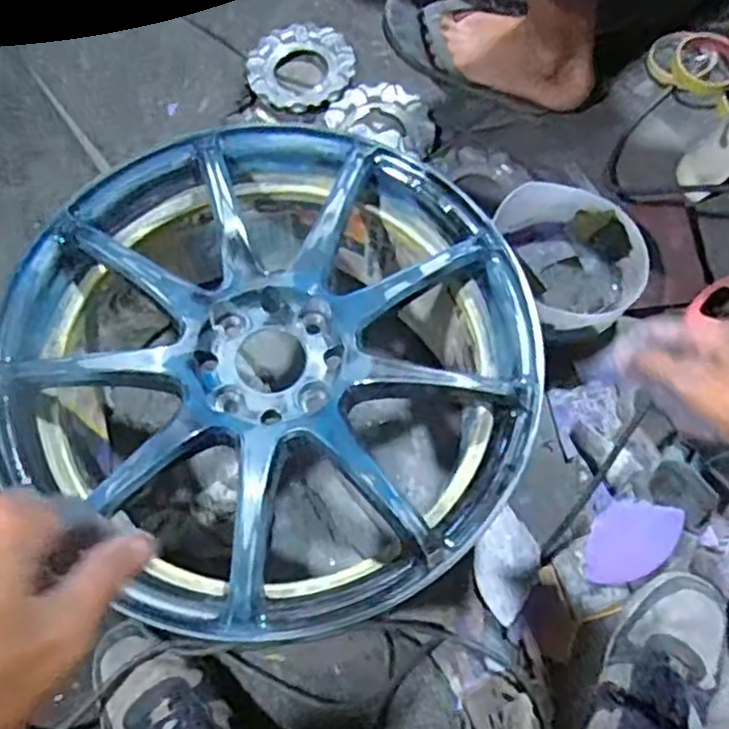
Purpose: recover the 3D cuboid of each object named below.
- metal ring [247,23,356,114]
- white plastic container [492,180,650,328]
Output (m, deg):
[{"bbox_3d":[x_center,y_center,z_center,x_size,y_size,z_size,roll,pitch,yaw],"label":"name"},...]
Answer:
[{"bbox_3d":[-0.082,-0.377,0.882,0.132,0.011,0.129,1,71,-2],"label":"metal ring"},{"bbox_3d":[0.210,-0.113,0.752,0.134,0.086,0.169,-42,77,-14],"label":"white plastic container"}]

